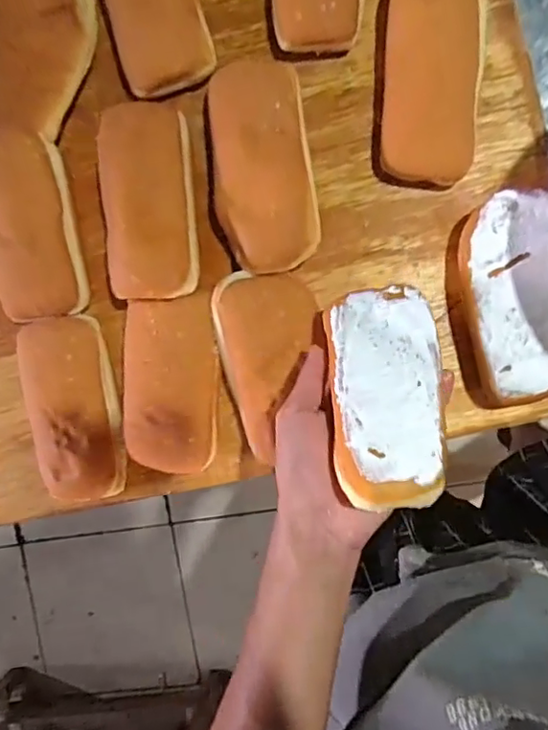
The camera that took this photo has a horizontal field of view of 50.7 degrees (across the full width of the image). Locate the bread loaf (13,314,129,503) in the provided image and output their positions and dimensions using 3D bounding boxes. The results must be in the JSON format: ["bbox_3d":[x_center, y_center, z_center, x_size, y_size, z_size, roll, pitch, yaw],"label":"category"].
[{"bbox_3d":[-0.162,0.037,0.480,0.075,0.044,0.151,-8,92,9],"label":"bread loaf"}]

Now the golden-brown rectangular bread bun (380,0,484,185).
[{"bbox_3d":[0.117,-0.214,0.429,0.070,0.049,0.148,4,94,8],"label":"golden-brown rectangular bread bun"}]

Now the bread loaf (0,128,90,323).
[{"bbox_3d":[-0.200,-0.112,0.476,0.075,0.046,0.151,-8,92,9],"label":"bread loaf"}]

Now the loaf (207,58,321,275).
[{"bbox_3d":[-0.009,-0.150,0.449,0.080,0.047,0.158,-9,92,9],"label":"loaf"}]

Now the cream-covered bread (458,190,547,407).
[{"bbox_3d":[0.180,-0.049,0.432,0.074,0.039,0.147,-3,93,8],"label":"cream-covered bread"}]

